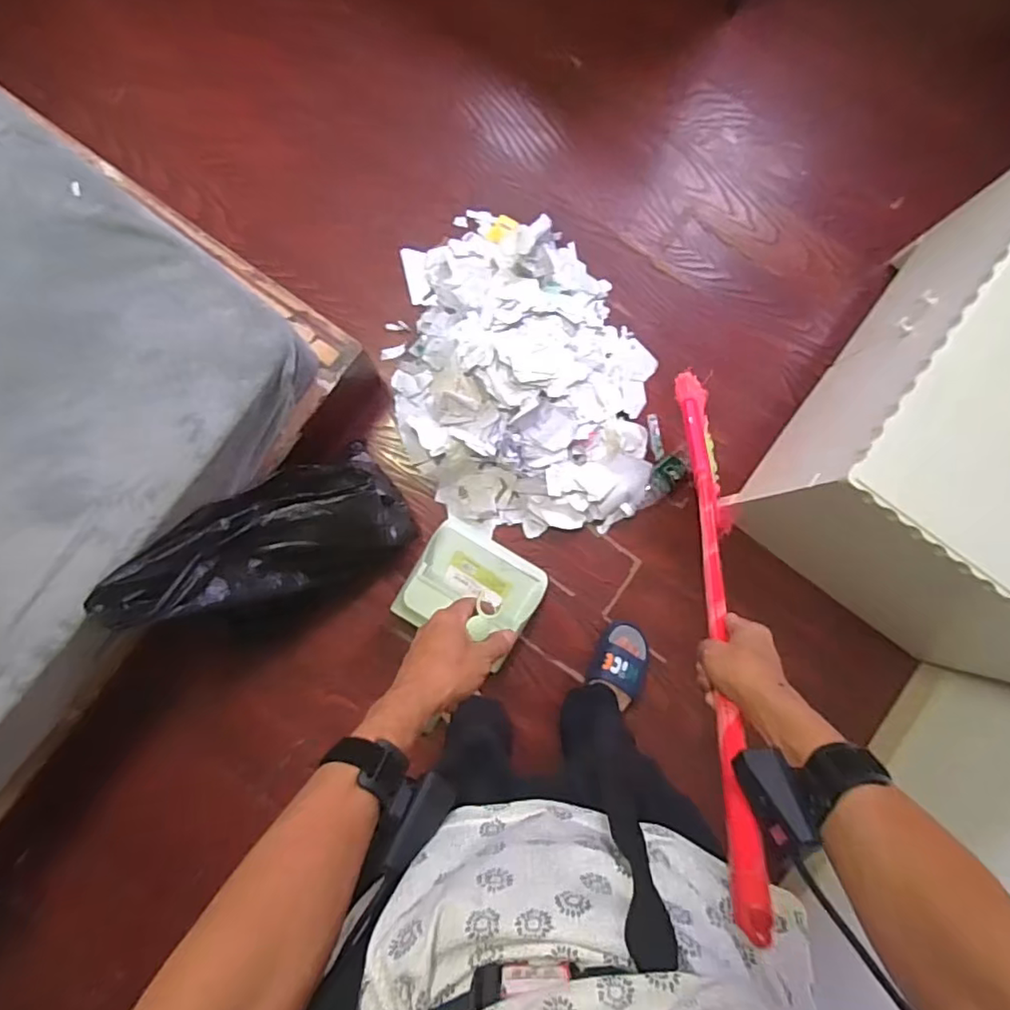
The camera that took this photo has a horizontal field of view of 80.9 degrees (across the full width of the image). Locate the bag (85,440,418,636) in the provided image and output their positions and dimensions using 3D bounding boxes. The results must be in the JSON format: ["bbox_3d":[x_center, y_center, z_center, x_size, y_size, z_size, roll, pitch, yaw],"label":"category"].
[{"bbox_3d":[-0.422,0.091,1.123,0.459,0.424,0.249,-38,89,-3],"label":"bag"}]

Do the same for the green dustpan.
[{"bbox_3d":[-0.069,0.185,1.285,0.269,0.083,0.233,30,82,0],"label":"green dustpan"}]

